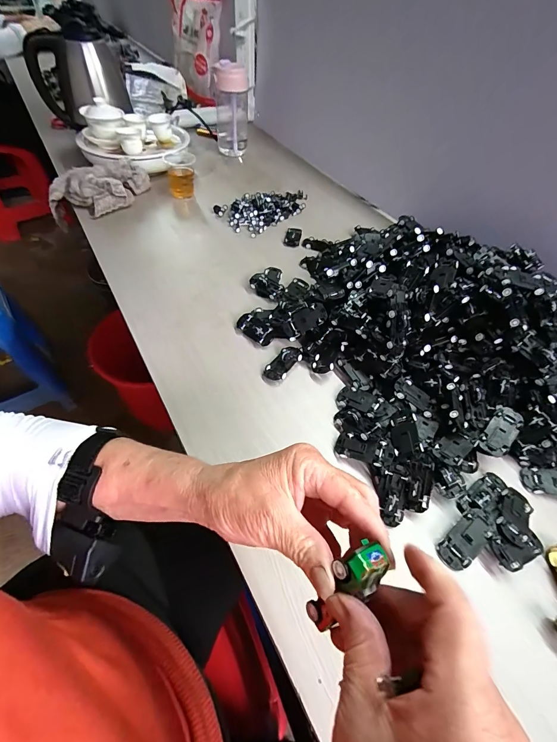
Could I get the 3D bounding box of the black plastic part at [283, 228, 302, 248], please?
[{"bbox_3d":[0.028,-0.270,0.670,0.032,0.006,0.059,9,54,5],"label":"black plastic part"}]

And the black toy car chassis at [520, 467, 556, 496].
[{"bbox_3d":[0.315,0.128,0.380,0.064,0.014,0.029,11,52,4],"label":"black toy car chassis"}]

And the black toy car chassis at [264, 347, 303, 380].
[{"bbox_3d":[0.007,-0.012,0.462,0.032,0.016,0.063,32,56,19],"label":"black toy car chassis"}]

